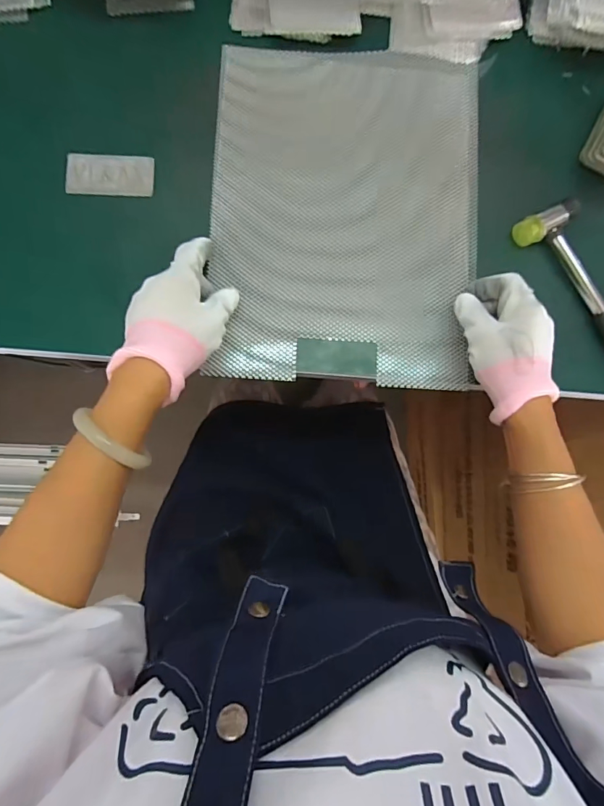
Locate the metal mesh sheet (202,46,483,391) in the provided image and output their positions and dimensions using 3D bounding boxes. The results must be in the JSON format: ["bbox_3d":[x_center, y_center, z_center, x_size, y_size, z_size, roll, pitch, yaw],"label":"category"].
[{"bbox_3d":[0.042,-0.181,0.415,0.239,0.041,0.321,2,83,-4],"label":"metal mesh sheet"}]

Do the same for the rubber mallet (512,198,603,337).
[{"bbox_3d":[0.294,-0.081,0.422,0.055,0.030,0.243,-31,86,-8],"label":"rubber mallet"}]

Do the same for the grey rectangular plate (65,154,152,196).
[{"bbox_3d":[-0.179,-0.214,0.409,0.076,0.006,0.041,-2,83,-5],"label":"grey rectangular plate"}]

